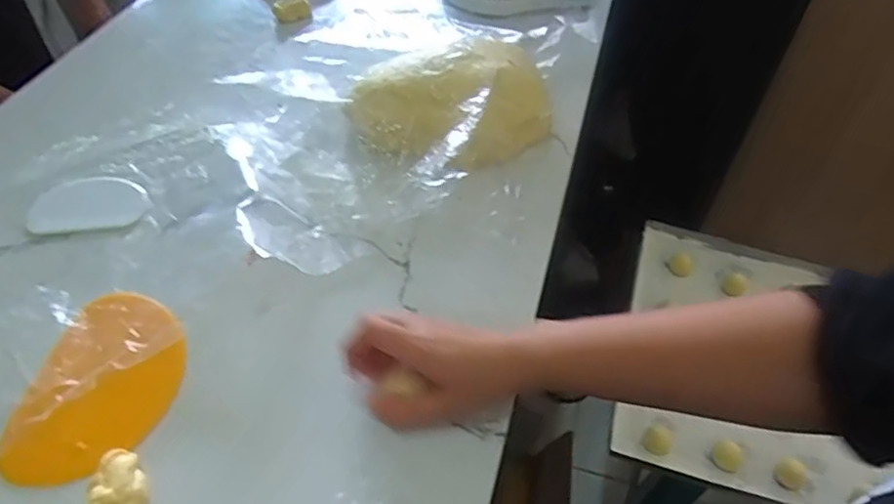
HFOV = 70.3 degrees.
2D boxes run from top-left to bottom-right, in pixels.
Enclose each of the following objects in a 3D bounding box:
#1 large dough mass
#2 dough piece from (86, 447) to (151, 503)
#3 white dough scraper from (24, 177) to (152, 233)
[{"bbox_3d":[0.024,-0.151,0.643,0.230,0.054,0.156,-23,53,-22],"label":"large dough mass"},{"bbox_3d":[-0.209,0.151,0.406,0.033,0.025,0.053,-8,49,-10],"label":"dough piece"},{"bbox_3d":[-0.327,-0.044,0.585,0.103,0.010,0.071,-1,48,-4],"label":"white dough scraper"}]

